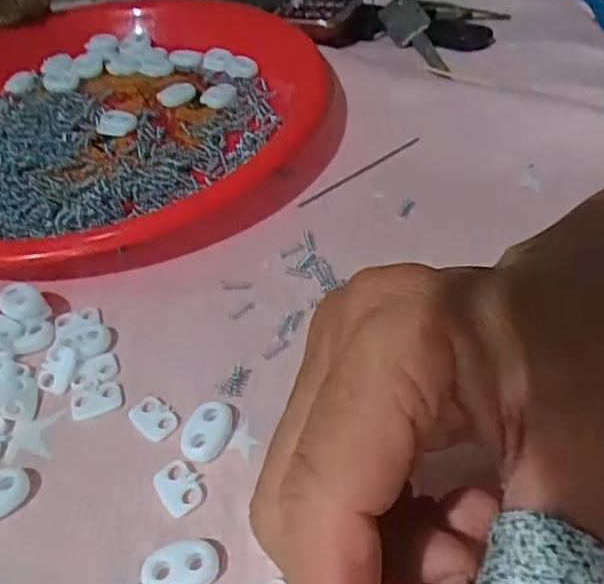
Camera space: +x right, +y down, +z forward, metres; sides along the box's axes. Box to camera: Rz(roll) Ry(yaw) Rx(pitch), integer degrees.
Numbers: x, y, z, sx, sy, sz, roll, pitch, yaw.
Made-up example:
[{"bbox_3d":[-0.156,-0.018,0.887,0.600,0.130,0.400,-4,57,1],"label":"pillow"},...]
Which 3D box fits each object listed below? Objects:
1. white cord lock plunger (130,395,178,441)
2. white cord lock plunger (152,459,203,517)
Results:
[{"bbox_3d":[-0.053,0.045,0.231,0.018,0.004,0.012,27,53,28],"label":"white cord lock plunger"},{"bbox_3d":[-0.041,0.063,0.211,0.013,0.004,0.019,-30,50,-23],"label":"white cord lock plunger"}]

